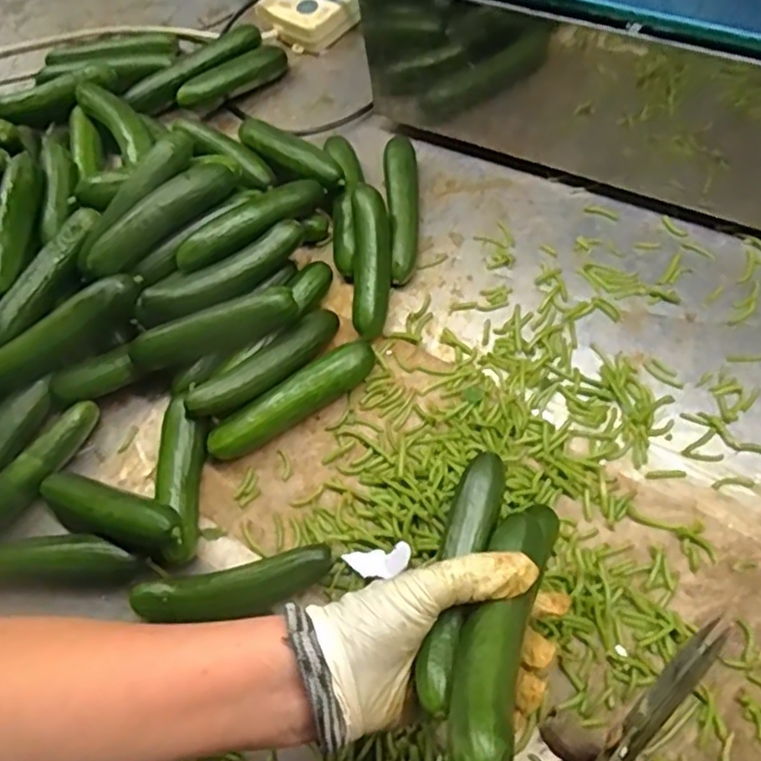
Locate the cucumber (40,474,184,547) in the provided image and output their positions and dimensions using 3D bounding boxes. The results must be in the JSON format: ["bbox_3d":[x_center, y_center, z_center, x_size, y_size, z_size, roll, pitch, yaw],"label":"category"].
[{"bbox_3d":[-0.188,0.093,0.453,0.135,0.032,0.031,7,63,30],"label":"cucumber"}]

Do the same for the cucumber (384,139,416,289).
[{"bbox_3d":[0.018,-0.151,0.566,0.026,0.033,0.148,-3,64,6],"label":"cucumber"}]

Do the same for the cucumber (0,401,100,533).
[{"bbox_3d":[-0.271,0.076,0.489,0.026,0.024,0.148,35,73,21],"label":"cucumber"}]

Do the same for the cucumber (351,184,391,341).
[{"bbox_3d":[-0.007,-0.096,0.522,0.030,0.025,0.125,-1,83,3],"label":"cucumber"}]

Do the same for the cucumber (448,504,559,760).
[{"bbox_3d":[0.062,0.108,0.314,0.032,0.029,0.164,22,37,14],"label":"cucumber"}]

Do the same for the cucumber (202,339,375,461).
[{"bbox_3d":[-0.066,0.014,0.490,0.137,0.031,0.027,-33,64,-9],"label":"cucumber"}]

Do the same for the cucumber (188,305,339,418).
[{"bbox_3d":[-0.083,-0.013,0.492,0.135,0.023,0.032,-37,67,-27],"label":"cucumber"}]

